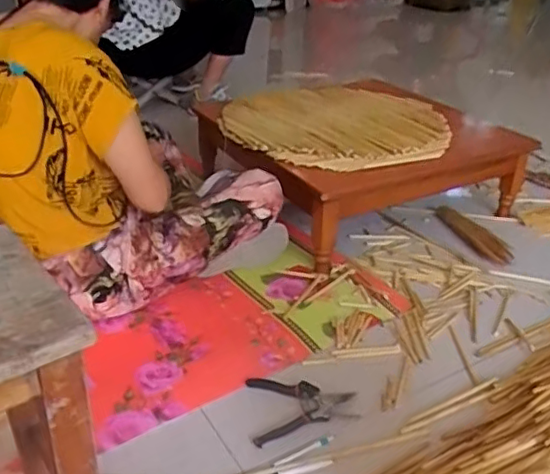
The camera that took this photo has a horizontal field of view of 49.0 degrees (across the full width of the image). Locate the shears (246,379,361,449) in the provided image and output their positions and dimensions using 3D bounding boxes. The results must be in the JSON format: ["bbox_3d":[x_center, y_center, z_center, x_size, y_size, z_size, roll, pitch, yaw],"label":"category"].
[{"bbox_3d":[0.050,0.294,1.052,0.182,0.023,0.151,-3,30,-5],"label":"shears"}]

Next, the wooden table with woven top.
[{"bbox_3d":[0.233,-0.250,1.679,0.723,0.266,0.648,-14,33,-23],"label":"wooden table with woven top"}]

